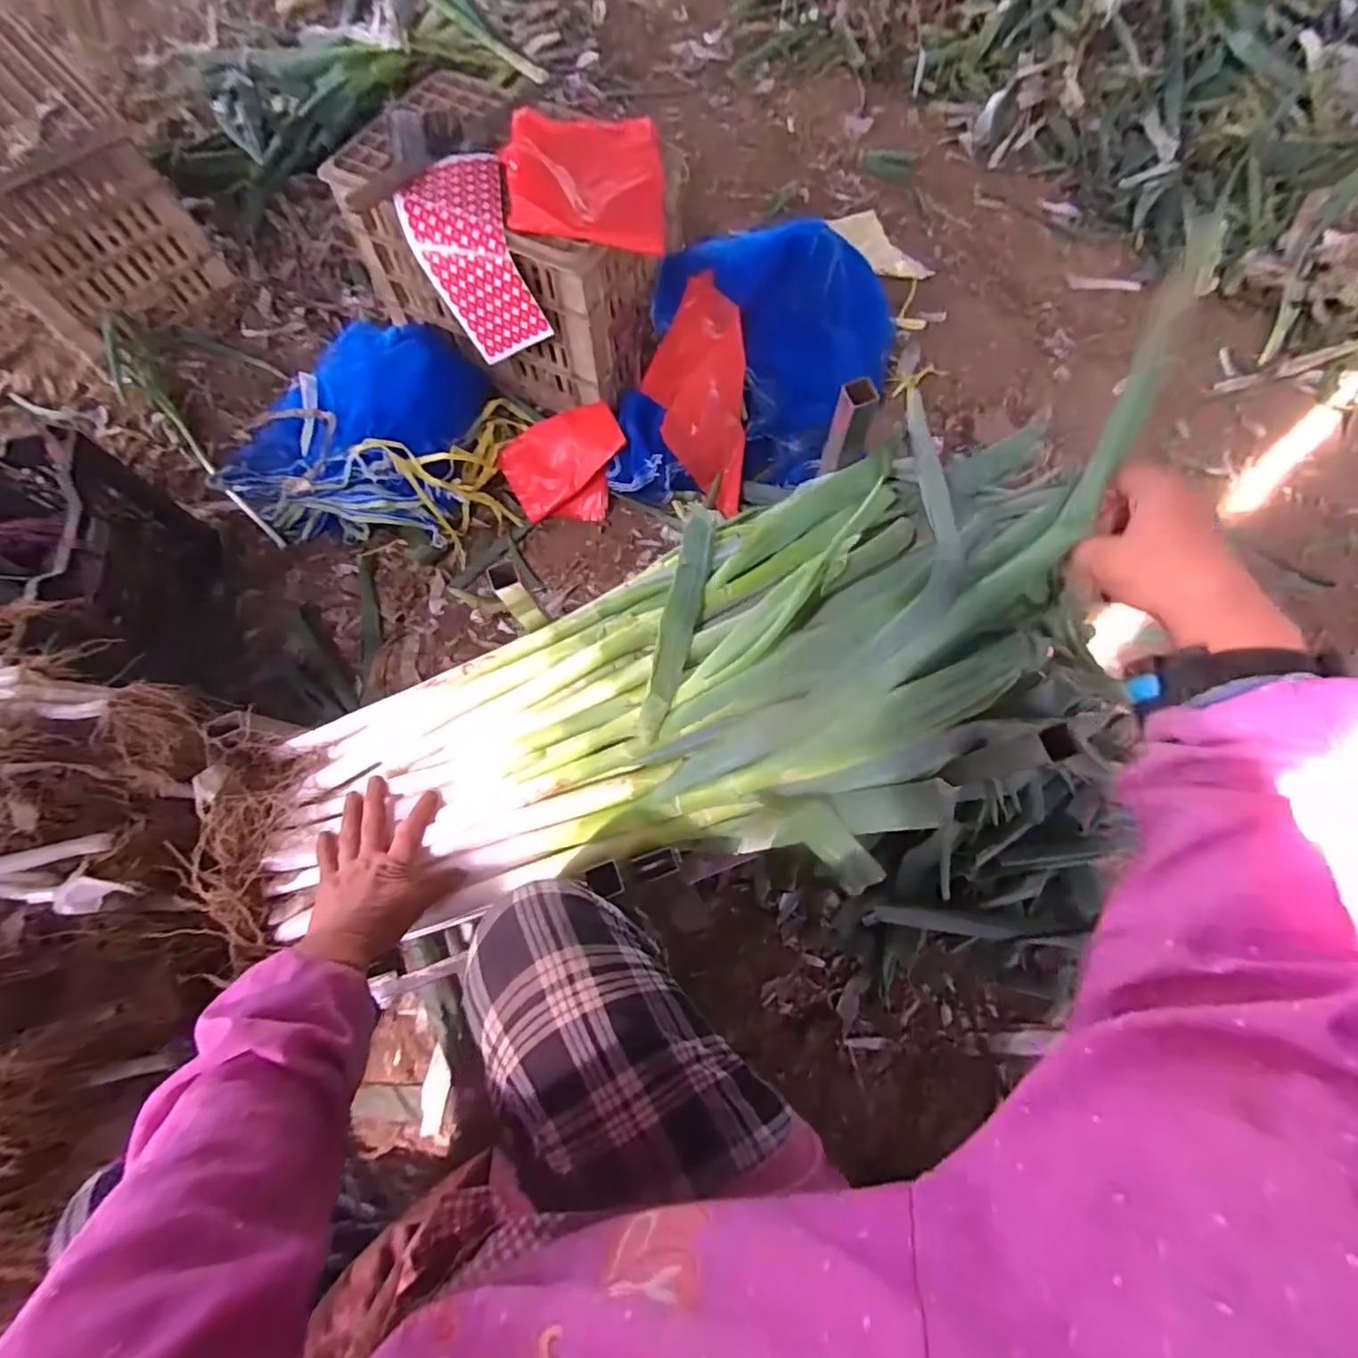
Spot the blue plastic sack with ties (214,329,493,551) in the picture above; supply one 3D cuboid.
[{"bbox_3d":[-0.588,-0.460,1.021,0.470,0.125,0.402,6,71,1],"label":"blue plastic sack with ties"}]

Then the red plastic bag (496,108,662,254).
[{"bbox_3d":[-0.141,-0.764,0.865,0.234,0.053,0.284,-6,70,-3],"label":"red plastic bag"}]

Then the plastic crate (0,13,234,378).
[{"bbox_3d":[-1.204,-0.928,1.085,0.336,0.258,0.483,-42,76,-14],"label":"plastic crate"}]

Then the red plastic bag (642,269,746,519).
[{"bbox_3d":[0.029,-0.483,0.968,0.171,0.062,0.391,-5,92,-2],"label":"red plastic bag"}]

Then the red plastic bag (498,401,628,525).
[{"bbox_3d":[-0.198,-0.371,1.004,0.203,0.106,0.165,-23,73,-8],"label":"red plastic bag"}]

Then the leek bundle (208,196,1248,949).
[{"bbox_3d":[-0.052,0.038,0.543,0.765,0.197,0.310,-15,72,11],"label":"leek bundle"}]

